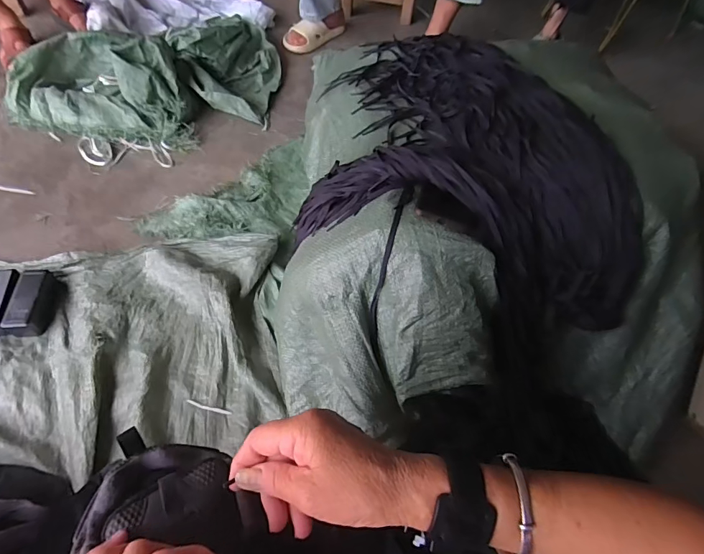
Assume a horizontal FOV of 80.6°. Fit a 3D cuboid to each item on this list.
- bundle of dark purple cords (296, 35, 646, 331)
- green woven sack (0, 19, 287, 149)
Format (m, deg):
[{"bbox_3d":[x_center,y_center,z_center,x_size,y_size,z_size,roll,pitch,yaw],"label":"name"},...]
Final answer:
[{"bbox_3d":[0.241,-0.229,0.760,0.597,0.149,0.562,17,57,7],"label":"bundle of dark purple cords"},{"bbox_3d":[-0.586,-0.613,1.200,0.758,0.155,0.506,-11,58,-11],"label":"green woven sack"}]

